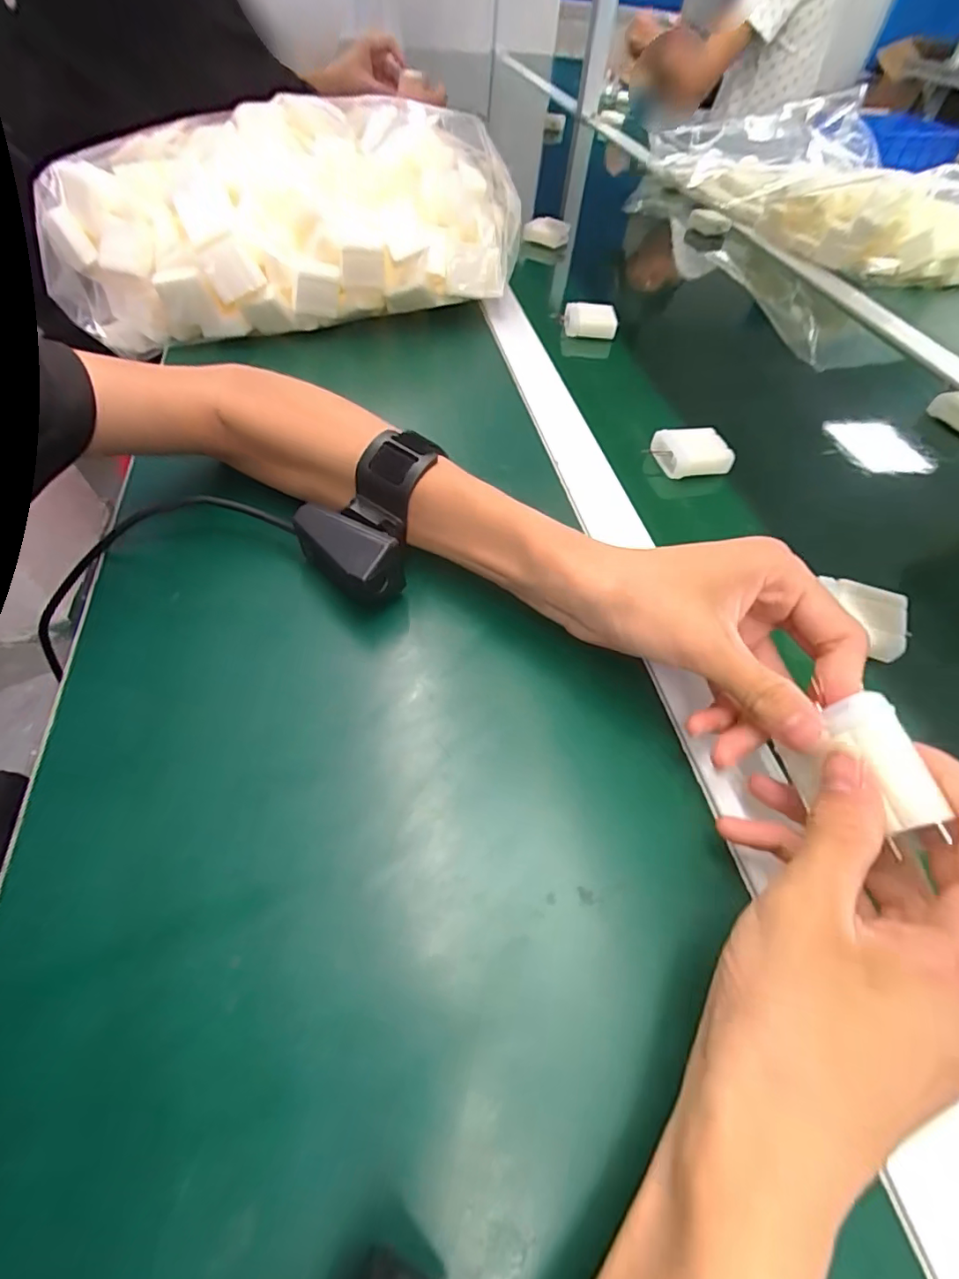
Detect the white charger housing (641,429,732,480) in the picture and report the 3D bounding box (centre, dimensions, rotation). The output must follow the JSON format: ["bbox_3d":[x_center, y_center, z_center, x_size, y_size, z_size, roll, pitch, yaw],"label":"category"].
[{"bbox_3d":[0.160,-0.142,0.394,0.054,0.018,0.039,-8,55,-10],"label":"white charger housing"}]

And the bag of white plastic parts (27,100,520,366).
[{"bbox_3d":[-0.170,-0.364,0.462,0.409,0.139,0.146,-12,56,-13],"label":"bag of white plastic parts"}]

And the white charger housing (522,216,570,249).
[{"bbox_3d":[0.087,-0.525,0.664,0.056,0.024,0.024,11,54,4],"label":"white charger housing"}]

